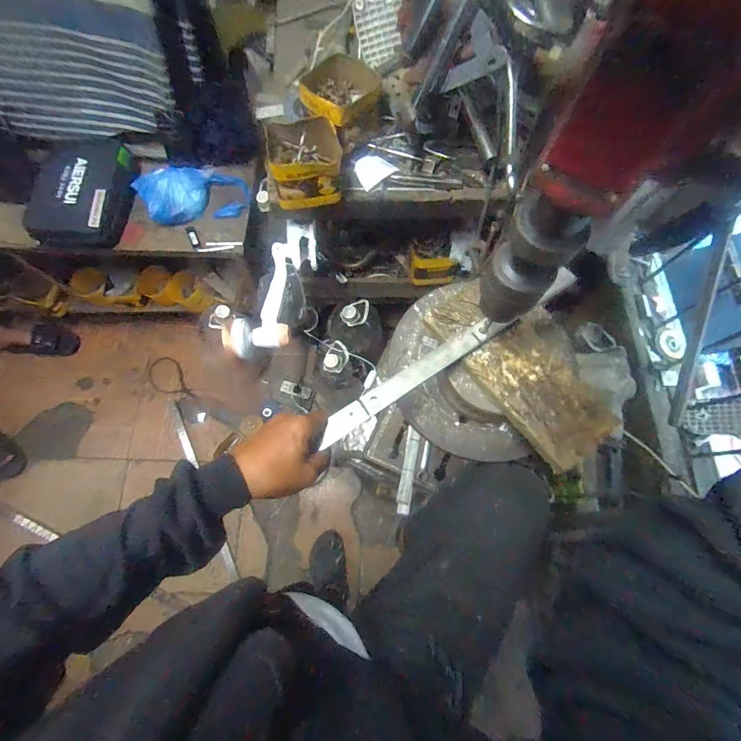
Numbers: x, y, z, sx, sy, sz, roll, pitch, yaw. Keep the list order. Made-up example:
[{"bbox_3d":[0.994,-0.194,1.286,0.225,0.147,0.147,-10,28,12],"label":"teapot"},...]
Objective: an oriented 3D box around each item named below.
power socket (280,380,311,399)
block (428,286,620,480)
[{"bbox_3d":[-0.265,0.070,1.352,0.106,0.028,0.046,19,71,-15],"label":"power socket"},{"bbox_3d":[0.177,-0.010,0.434,0.122,0.018,0.228,-33,76,-12],"label":"block"}]

